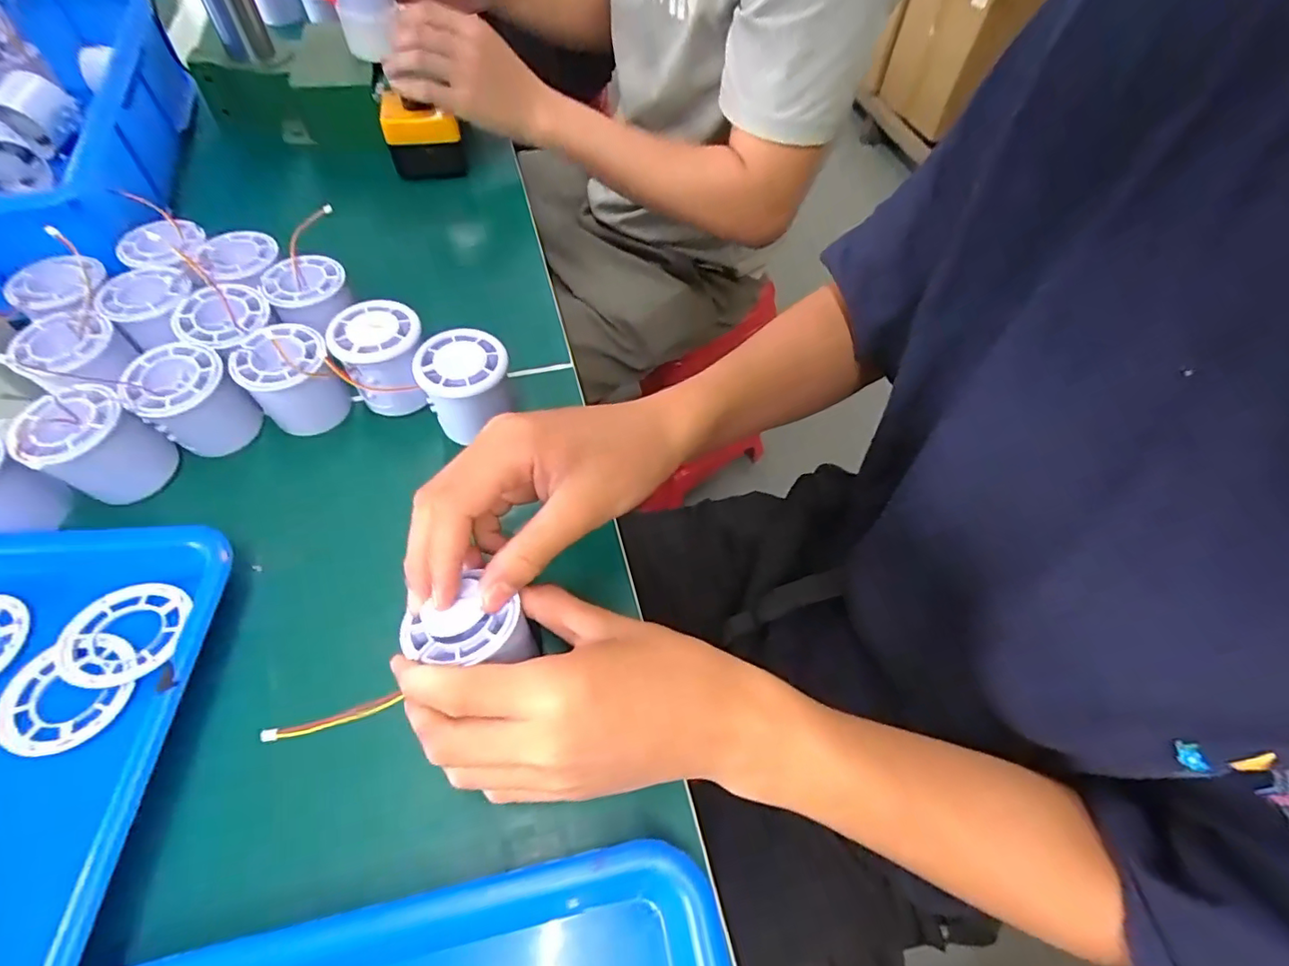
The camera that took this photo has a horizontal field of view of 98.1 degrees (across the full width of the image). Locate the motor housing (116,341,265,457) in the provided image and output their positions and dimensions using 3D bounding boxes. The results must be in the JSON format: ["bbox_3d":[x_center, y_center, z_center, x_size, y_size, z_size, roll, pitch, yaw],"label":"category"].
[{"bbox_3d":[-0.286,-0.050,0.360,0.052,0.060,0.052,2,57,-2],"label":"motor housing"}]

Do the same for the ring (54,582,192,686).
[{"bbox_3d":[-0.276,0.079,0.297,0.056,0.005,0.058,2,57,-2],"label":"ring"}]

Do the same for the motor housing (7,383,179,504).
[{"bbox_3d":[-0.325,-0.019,0.336,0.051,0.058,0.052,2,57,-2],"label":"motor housing"}]

